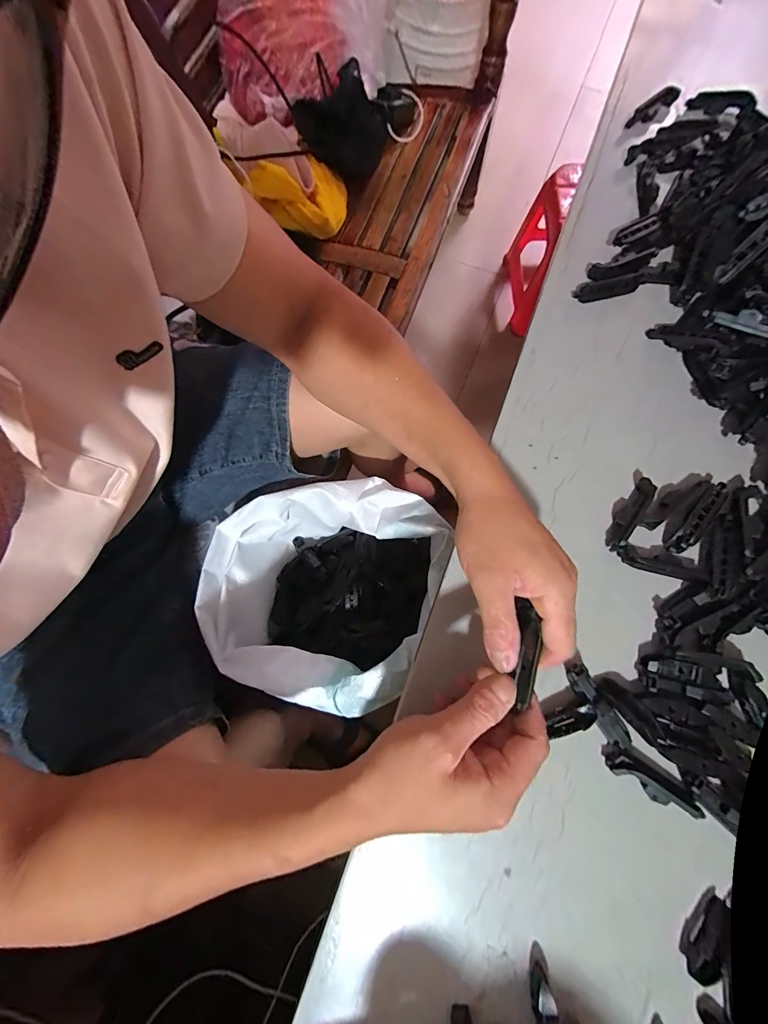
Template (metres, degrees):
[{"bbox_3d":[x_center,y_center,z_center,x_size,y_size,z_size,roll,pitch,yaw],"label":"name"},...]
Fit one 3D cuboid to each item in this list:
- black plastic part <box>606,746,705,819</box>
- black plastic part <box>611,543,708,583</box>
[{"bbox_3d":[0.209,0.212,0.282,0.074,0.014,0.018,33,80,7],"label":"black plastic part"},{"bbox_3d":[0.241,0.046,0.322,0.077,0.014,0.015,16,79,4],"label":"black plastic part"}]

